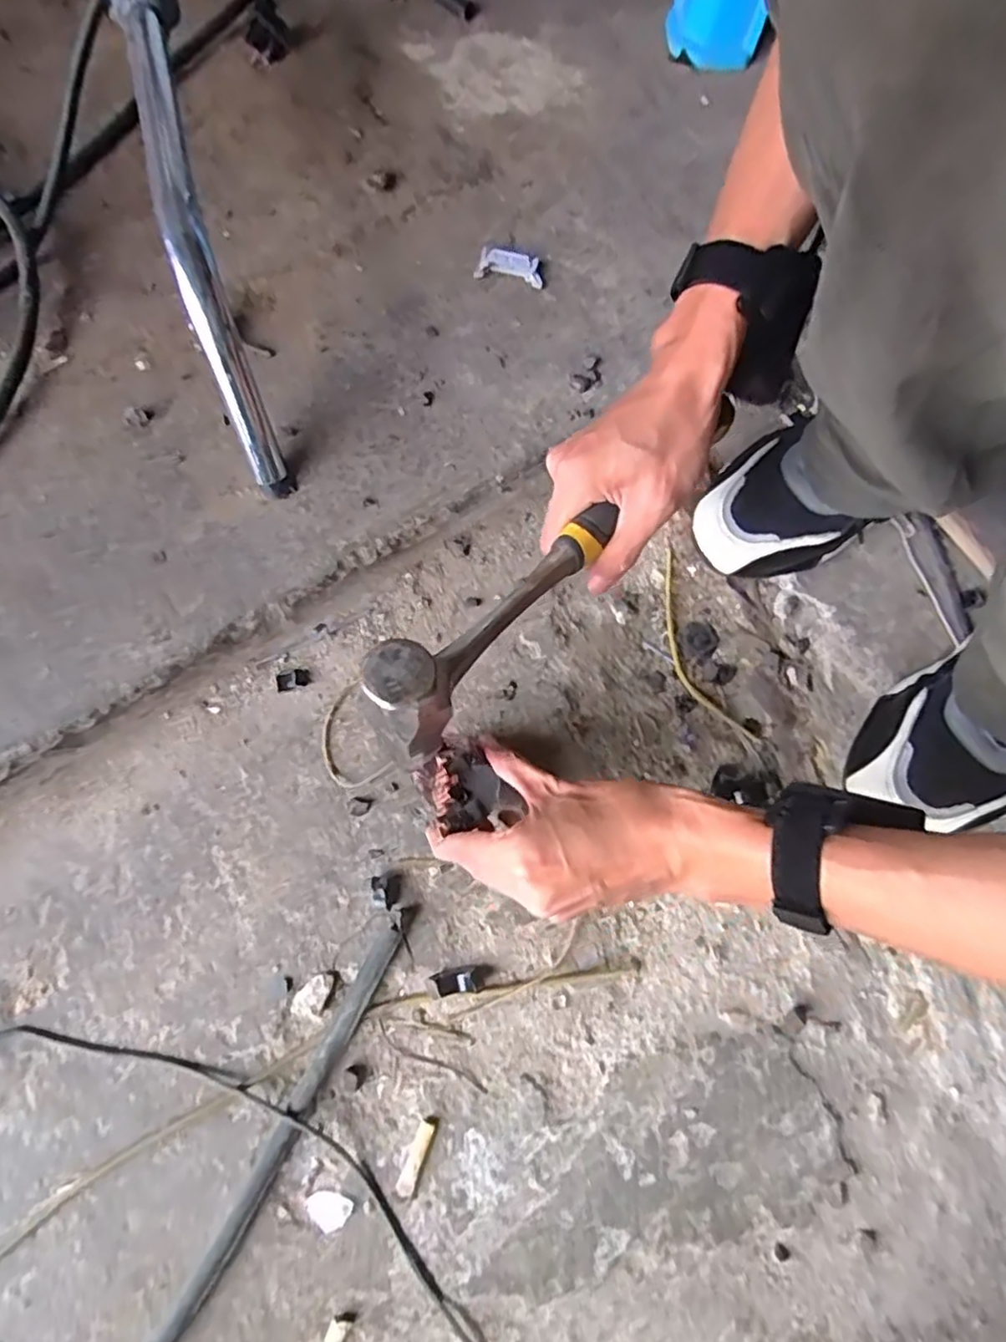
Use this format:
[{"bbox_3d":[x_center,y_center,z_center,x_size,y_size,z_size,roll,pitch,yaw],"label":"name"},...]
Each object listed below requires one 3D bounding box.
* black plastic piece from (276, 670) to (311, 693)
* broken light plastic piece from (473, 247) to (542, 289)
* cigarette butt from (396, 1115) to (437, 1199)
[{"bbox_3d":[-0.156,0.005,0.486,0.024,0.012,0.015,-15,75,-6],"label":"black plastic piece"},{"bbox_3d":[0.006,-0.325,0.535,0.053,0.011,0.025,9,74,1],"label":"broken light plastic piece"},{"bbox_3d":[-0.053,0.300,0.408,0.011,0.006,0.046,20,74,4],"label":"cigarette butt"}]

